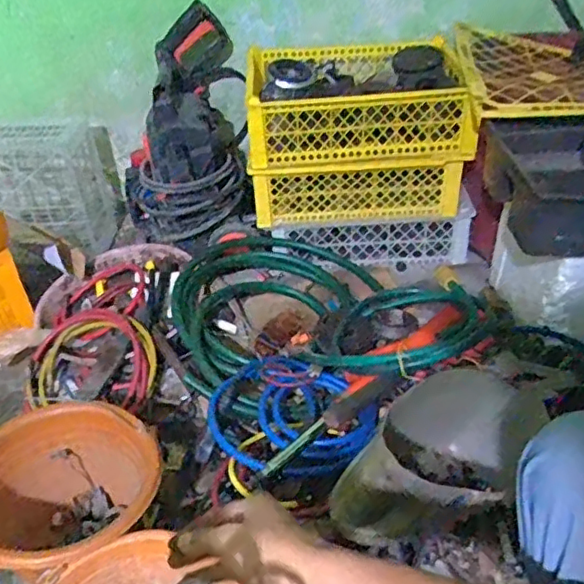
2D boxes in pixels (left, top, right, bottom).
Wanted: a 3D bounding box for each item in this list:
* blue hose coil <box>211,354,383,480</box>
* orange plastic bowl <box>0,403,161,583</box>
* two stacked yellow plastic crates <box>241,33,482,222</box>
[{"bbox_3d":[-0.015,0.184,0.905,0.217,0.046,0.236,-30,45,-31],"label":"blue hose coil"},{"bbox_3d":[-0.296,0.295,0.810,0.234,0.178,0.236,-2,38,1],"label":"orange plastic bowl"},{"bbox_3d":[0.139,-0.339,1.283,0.432,0.278,0.327,1,38,5],"label":"two stacked yellow plastic crates"}]

